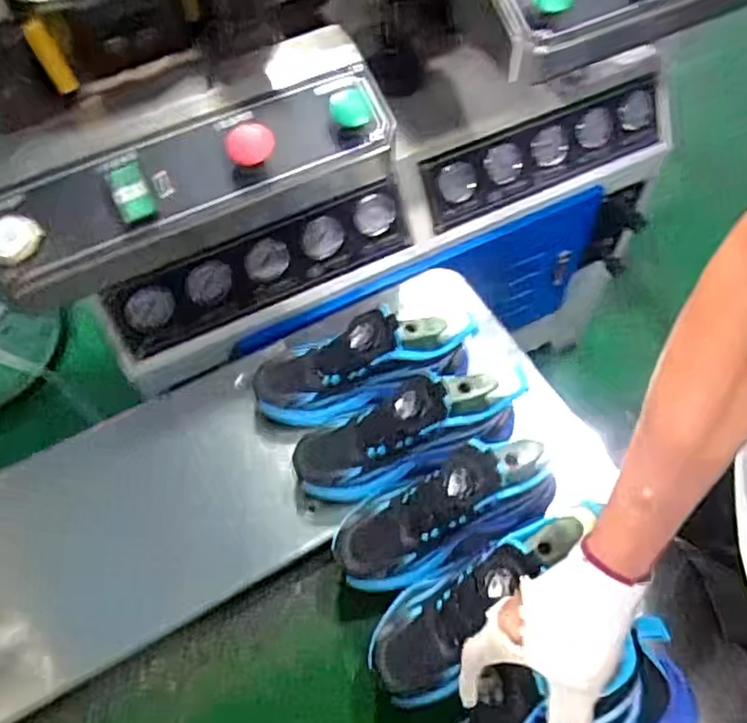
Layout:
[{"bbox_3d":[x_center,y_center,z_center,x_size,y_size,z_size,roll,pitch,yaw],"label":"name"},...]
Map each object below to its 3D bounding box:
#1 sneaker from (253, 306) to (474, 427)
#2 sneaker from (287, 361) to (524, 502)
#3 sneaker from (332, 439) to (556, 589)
[{"bbox_3d":[-0.015,-0.004,0.700,0.251,0.104,0.087,-19,59,14],"label":"sneaker"},{"bbox_3d":[0.021,0.063,0.656,0.248,0.091,0.091,-24,61,9],"label":"sneaker"},{"bbox_3d":[0.062,0.137,0.619,0.211,0.094,0.086,-36,61,16],"label":"sneaker"}]

